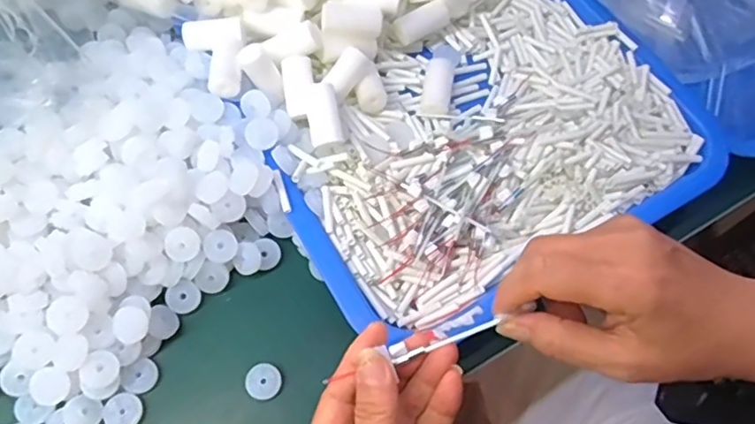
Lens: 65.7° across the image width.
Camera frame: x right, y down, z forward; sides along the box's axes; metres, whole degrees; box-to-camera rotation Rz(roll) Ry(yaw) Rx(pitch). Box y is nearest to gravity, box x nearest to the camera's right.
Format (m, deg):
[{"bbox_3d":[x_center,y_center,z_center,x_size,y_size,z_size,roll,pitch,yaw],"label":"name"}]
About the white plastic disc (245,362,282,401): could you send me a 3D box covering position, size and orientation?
[{"bbox_3d":[-0.068,0.102,0.353,0.021,0.005,0.021,2,65,-3],"label":"white plastic disc"}]

